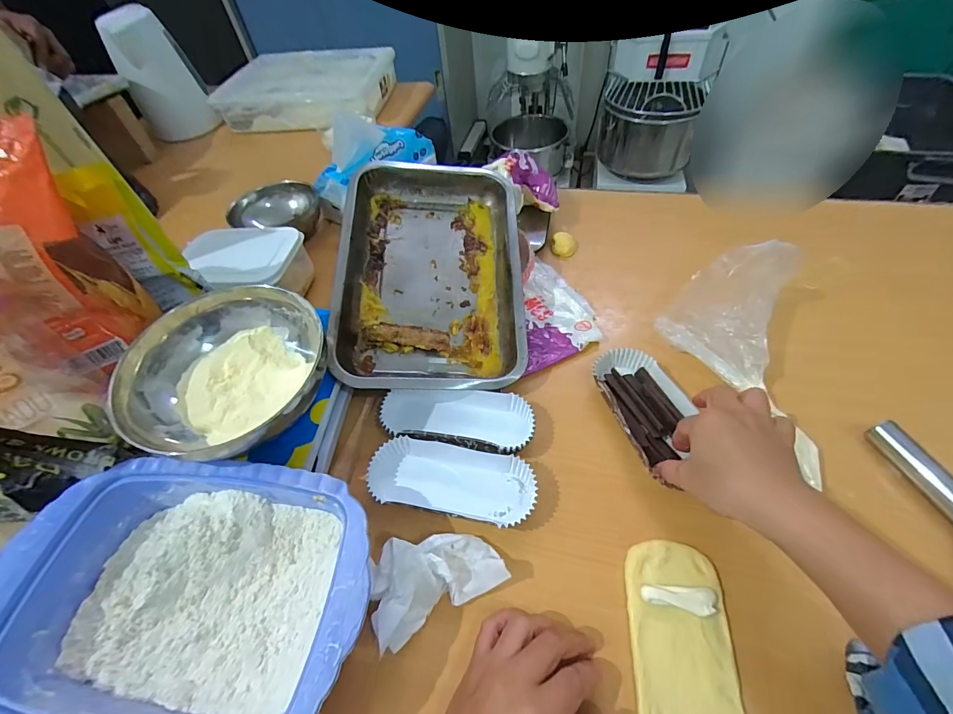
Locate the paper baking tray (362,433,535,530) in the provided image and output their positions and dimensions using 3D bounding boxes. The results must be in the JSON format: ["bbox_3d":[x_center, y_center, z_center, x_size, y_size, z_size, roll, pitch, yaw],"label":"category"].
[{"bbox_3d":[-0.021,0.111,0.371,0.147,0.026,0.065,6,54,11],"label":"paper baking tray"}]

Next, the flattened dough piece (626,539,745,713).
[{"bbox_3d":[0.145,0.219,0.279,0.068,0.014,0.166,2,53,8],"label":"flattened dough piece"}]

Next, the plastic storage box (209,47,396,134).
[{"bbox_3d":[-0.380,-0.653,0.966,0.350,0.087,0.294,1,53,7],"label":"plastic storage box"}]

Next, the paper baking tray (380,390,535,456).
[{"bbox_3d":[-0.018,0.061,0.402,0.146,0.027,0.063,7,54,11],"label":"paper baking tray"}]

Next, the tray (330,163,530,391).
[{"bbox_3d":[-0.049,-0.106,0.476,0.206,0.040,0.294,1,67,-6],"label":"tray"}]

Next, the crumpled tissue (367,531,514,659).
[{"bbox_3d":[-0.034,0.167,0.314,0.101,0.036,0.063,-27,55,-14],"label":"crumpled tissue"}]

